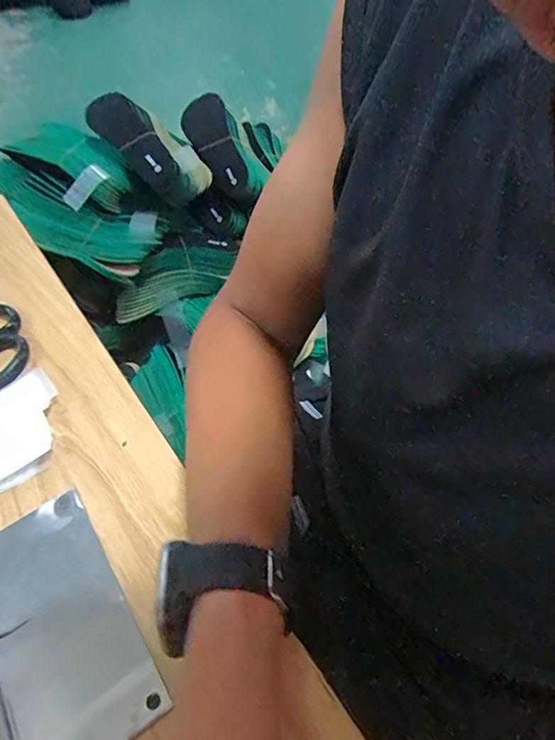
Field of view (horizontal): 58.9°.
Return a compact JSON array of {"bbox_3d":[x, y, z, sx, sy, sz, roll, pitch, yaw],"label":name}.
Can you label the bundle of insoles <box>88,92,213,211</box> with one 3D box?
[{"bbox_3d":[-0.231,-0.400,0.874,0.238,0.065,0.099,41,59,-11],"label":"bundle of insoles"}]

